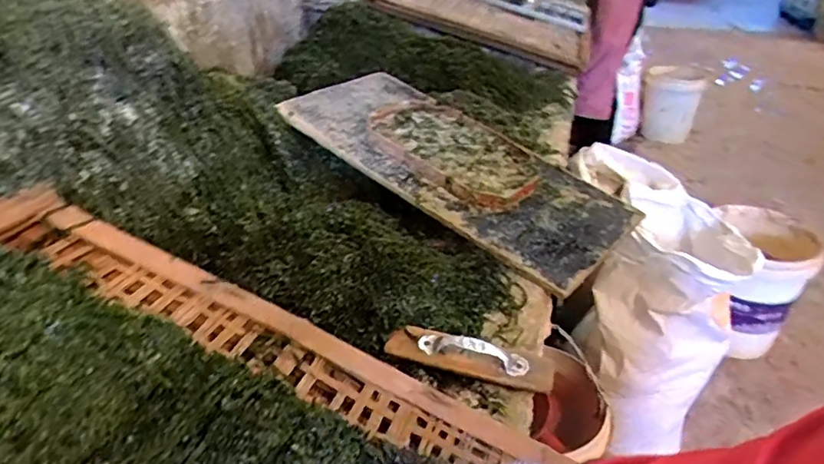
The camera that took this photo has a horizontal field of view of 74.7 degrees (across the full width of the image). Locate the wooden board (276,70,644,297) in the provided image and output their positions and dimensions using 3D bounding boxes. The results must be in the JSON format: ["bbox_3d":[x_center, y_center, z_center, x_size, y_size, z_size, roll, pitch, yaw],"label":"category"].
[{"bbox_3d":[0.085,-0.157,1.118,0.717,0.031,0.356,35,43,25],"label":"wooden board"}]

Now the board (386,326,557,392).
[{"bbox_3d":[0.078,0.161,0.718,0.219,0.041,0.064,5,32,9],"label":"board"}]

